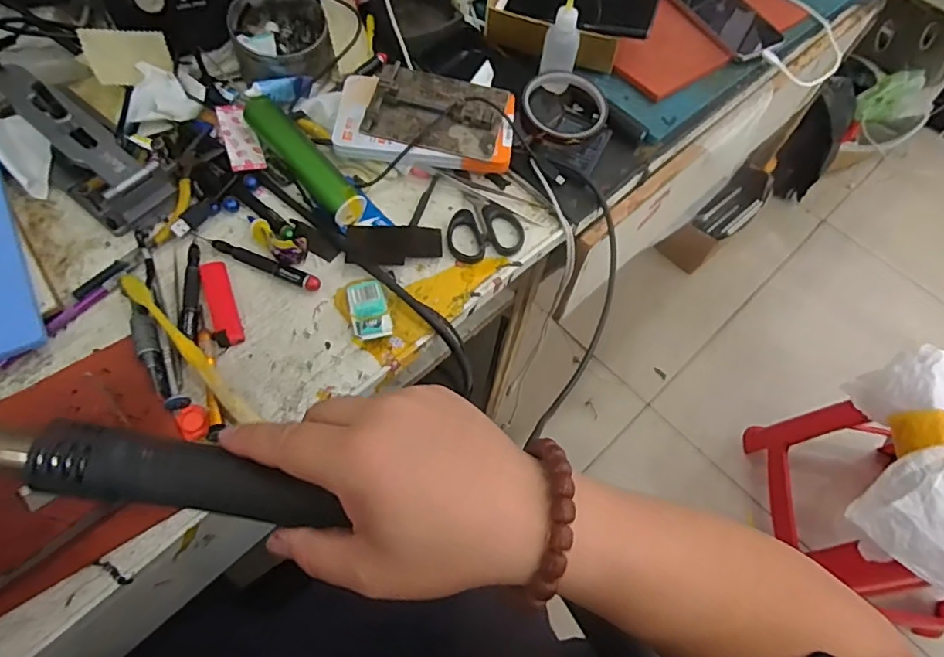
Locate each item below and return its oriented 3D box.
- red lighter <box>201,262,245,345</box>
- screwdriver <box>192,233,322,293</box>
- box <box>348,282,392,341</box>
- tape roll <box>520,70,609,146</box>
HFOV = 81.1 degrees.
[{"bbox_3d":[-0.210,-0.022,0.463,0.020,0.006,0.082,-19,65,-13],"label":"red lighter"},{"bbox_3d":[-0.188,-0.062,0.478,0.122,0.012,0.012,24,63,9],"label":"screwdriver"},{"bbox_3d":[-0.087,-0.017,0.468,0.031,0.007,0.053,-14,64,-11],"label":"box"},{"bbox_3d":[0.097,-0.229,0.569,0.086,0.021,0.087,2,62,-3],"label":"tape roll"}]

